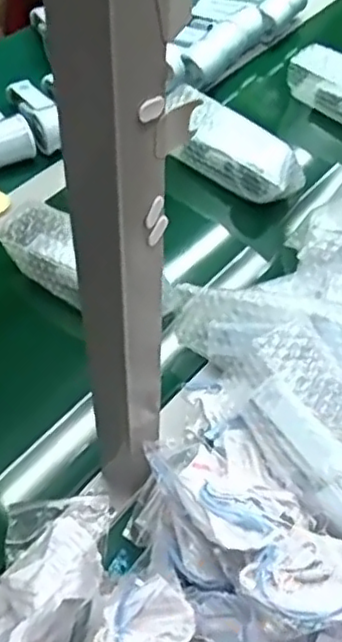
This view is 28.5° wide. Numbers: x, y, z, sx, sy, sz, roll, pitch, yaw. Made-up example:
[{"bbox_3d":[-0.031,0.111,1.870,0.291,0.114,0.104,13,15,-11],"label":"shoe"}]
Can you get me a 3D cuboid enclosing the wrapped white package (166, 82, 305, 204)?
[{"bbox_3d":[0.073,-0.221,0.860,0.215,0.068,0.078,36,56,25],"label":"wrapped white package"}]

